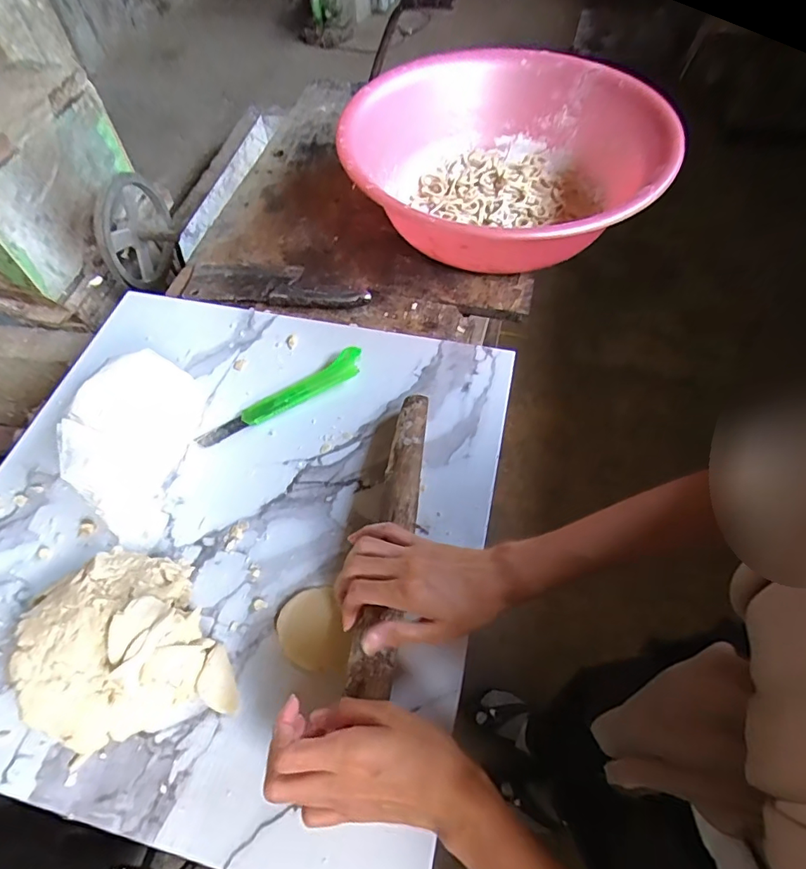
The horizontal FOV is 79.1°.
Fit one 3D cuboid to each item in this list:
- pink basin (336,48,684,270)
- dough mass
[{"bbox_3d":[0.116,-0.331,0.658,0.393,0.128,0.393,0,57,1],"label":"pink basin"},{"bbox_3d":[-0.223,0.161,0.388,0.132,0.060,0.159,-23,59,-13],"label":"dough mass"}]

